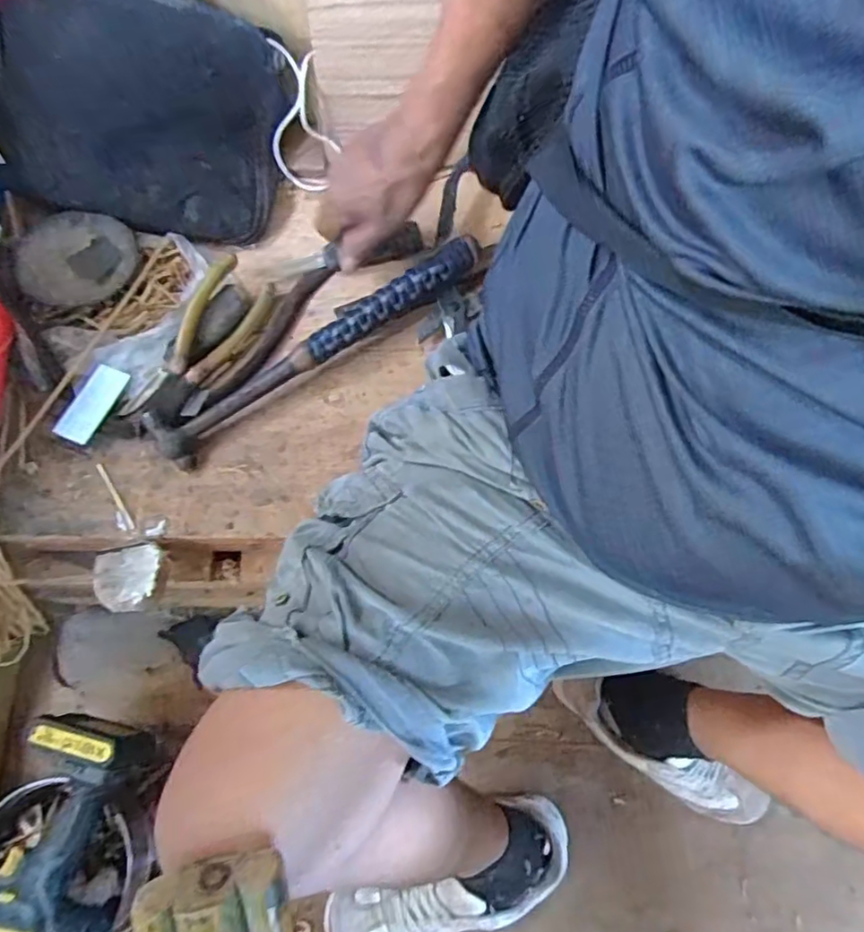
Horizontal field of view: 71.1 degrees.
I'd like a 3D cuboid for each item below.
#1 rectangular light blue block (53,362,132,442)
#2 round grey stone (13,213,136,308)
[{"bbox_3d":[-0.276,-0.051,0.491,0.030,0.009,0.066,24,73,5],"label":"rectangular light blue block"},{"bbox_3d":[-0.304,-0.175,0.517,0.086,0.026,0.085,1,72,-2],"label":"round grey stone"}]

